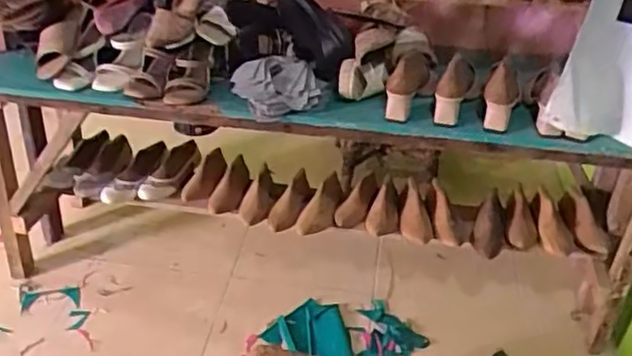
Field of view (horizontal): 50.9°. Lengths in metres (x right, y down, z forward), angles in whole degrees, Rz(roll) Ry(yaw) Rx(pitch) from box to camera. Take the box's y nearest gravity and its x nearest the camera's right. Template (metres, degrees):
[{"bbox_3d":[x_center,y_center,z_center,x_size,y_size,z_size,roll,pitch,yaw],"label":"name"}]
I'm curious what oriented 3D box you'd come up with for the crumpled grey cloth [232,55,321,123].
[{"bbox_3d":[-0.082,-0.195,1.413,0.171,0.077,0.151,-12,37,-19],"label":"crumpled grey cloth"}]

